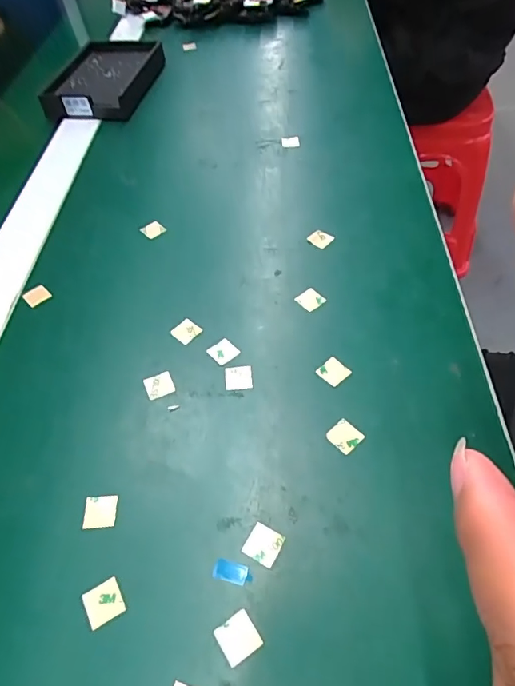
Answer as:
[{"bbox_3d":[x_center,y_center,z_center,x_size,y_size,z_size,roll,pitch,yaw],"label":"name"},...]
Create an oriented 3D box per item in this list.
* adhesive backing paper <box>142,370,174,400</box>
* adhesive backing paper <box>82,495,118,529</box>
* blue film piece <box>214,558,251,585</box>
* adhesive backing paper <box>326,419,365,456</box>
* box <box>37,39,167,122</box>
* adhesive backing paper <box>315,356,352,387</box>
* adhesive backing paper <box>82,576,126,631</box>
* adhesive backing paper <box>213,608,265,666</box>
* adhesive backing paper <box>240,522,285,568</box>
[{"bbox_3d":[-0.057,0.024,0.275,0.016,0.004,0.015,-22,58,-11],"label":"adhesive backing paper"},{"bbox_3d":[-0.077,0.081,0.229,0.015,0.004,0.015,-4,52,0],"label":"adhesive backing paper"},{"bbox_3d":[-0.011,0.101,0.210,0.017,0.004,0.008,10,53,11],"label":"blue film piece"},{"bbox_3d":[0.046,0.049,0.250,0.015,0.004,0.016,-39,61,-22],"label":"adhesive backing paper"},{"bbox_3d":[-0.165,-0.286,0.512,0.095,0.025,0.137,5,52,8],"label":"box"},{"bbox_3d":[0.045,0.017,0.276,0.016,0.004,0.016,-40,64,-21],"label":"adhesive backing paper"},{"bbox_3d":[-0.067,0.113,0.207,0.016,0.004,0.016,-26,55,-15],"label":"adhesive backing paper"},{"bbox_3d":[-0.008,0.122,0.196,0.016,0.004,0.015,-28,56,-19],"label":"adhesive backing paper"},{"bbox_3d":[0.003,0.093,0.219,0.016,0.004,0.016,23,58,20],"label":"adhesive backing paper"}]

